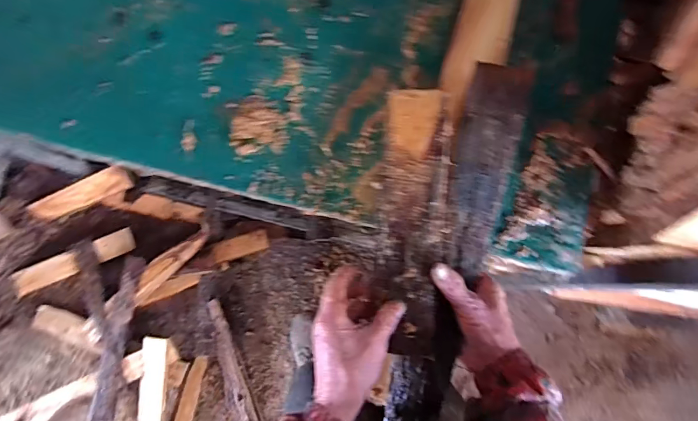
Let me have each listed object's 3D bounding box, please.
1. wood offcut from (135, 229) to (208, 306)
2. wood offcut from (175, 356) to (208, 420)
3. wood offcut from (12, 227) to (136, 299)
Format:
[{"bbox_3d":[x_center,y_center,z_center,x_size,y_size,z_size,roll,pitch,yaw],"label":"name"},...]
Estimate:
[{"bbox_3d":[-0.550,0.162,1.294,0.292,0.035,0.062,-42,82,-5],"label":"wood offcut"},{"bbox_3d":[-0.503,0.632,1.294,0.054,0.012,0.361,12,81,3],"label":"wood offcut"},{"bbox_3d":[-0.869,0.160,1.346,0.386,0.019,0.076,-24,81,-2],"label":"wood offcut"}]

